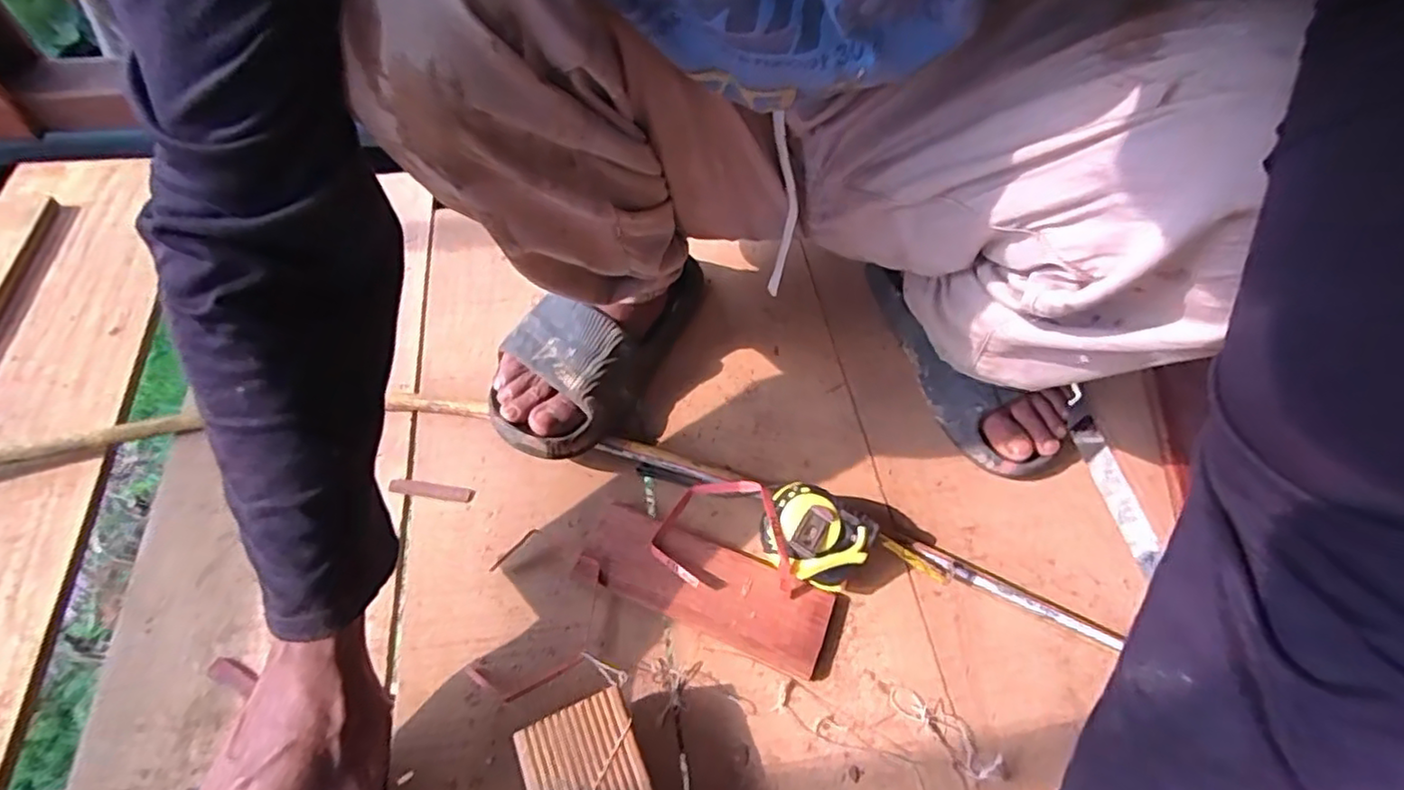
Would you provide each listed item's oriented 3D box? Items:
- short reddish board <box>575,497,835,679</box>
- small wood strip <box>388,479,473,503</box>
[{"bbox_3d":[0.001,0.144,0.497,0.188,0.019,0.065,20,59,9],"label":"short reddish board"},{"bbox_3d":[-0.219,0.077,0.532,0.065,0.007,0.012,6,58,0],"label":"small wood strip"}]

